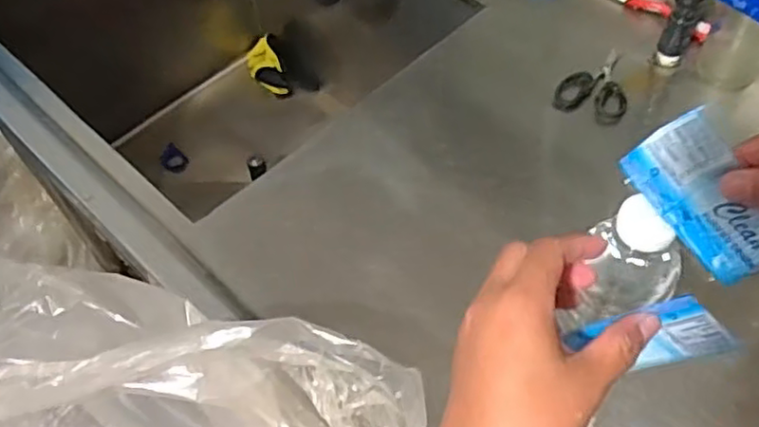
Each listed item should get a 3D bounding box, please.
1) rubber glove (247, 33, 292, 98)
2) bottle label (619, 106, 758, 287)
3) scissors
[{"bbox_3d":[-0.206,-0.278,1.215,0.071,0.078,0.107,-16,55,-9],"label":"rubber glove"},{"bbox_3d":[0.162,-0.006,0.321,0.085,0.044,0.008,50,25,-3],"label":"bottle label"},{"bbox_3d":[0.229,-0.140,0.688,0.070,0.016,0.096,21,58,16],"label":"scissors"}]

